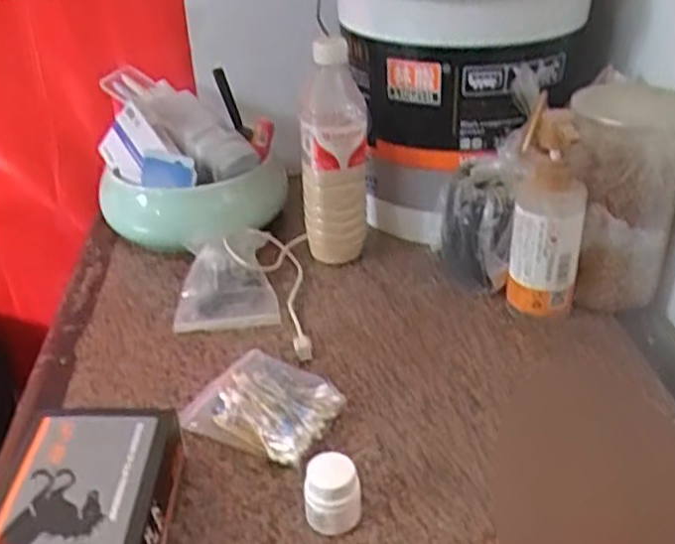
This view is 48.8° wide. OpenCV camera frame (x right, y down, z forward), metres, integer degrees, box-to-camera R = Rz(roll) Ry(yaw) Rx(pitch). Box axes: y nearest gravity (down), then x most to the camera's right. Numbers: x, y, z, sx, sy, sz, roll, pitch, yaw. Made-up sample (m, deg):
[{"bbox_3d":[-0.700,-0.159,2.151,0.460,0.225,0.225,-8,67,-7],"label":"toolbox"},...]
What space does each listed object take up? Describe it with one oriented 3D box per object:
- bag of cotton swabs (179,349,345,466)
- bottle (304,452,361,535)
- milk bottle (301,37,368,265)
[{"bbox_3d":[-0.057,0.101,0.599,0.111,0.029,0.091,16,36,28],"label":"bag of cotton swabs"},{"bbox_3d":[-0.003,0.149,0.501,0.037,0.048,0.032,-3,32,-1],"label":"bottle"},{"bbox_3d":[-0.005,-0.113,0.756,0.070,0.227,0.063,-2,32,2],"label":"milk bottle"}]

